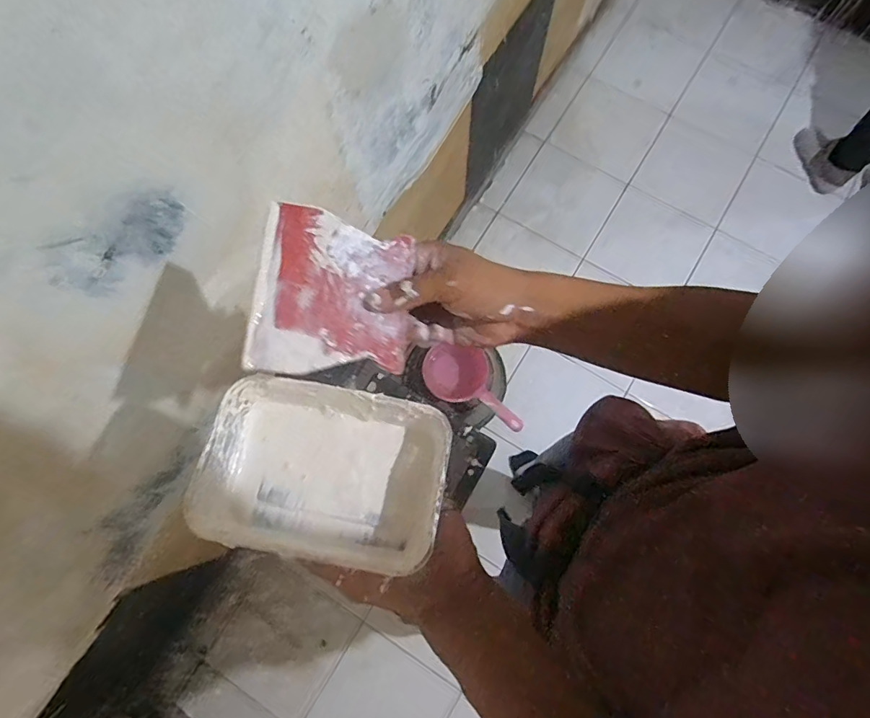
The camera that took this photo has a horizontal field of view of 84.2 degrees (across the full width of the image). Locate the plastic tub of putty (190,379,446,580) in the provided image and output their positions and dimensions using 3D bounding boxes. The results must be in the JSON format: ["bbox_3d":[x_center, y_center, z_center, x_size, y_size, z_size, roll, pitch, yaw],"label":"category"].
[{"bbox_3d":[-0.079,0.076,0.353,0.175,0.056,0.119,10,77,4],"label":"plastic tub of putty"}]

